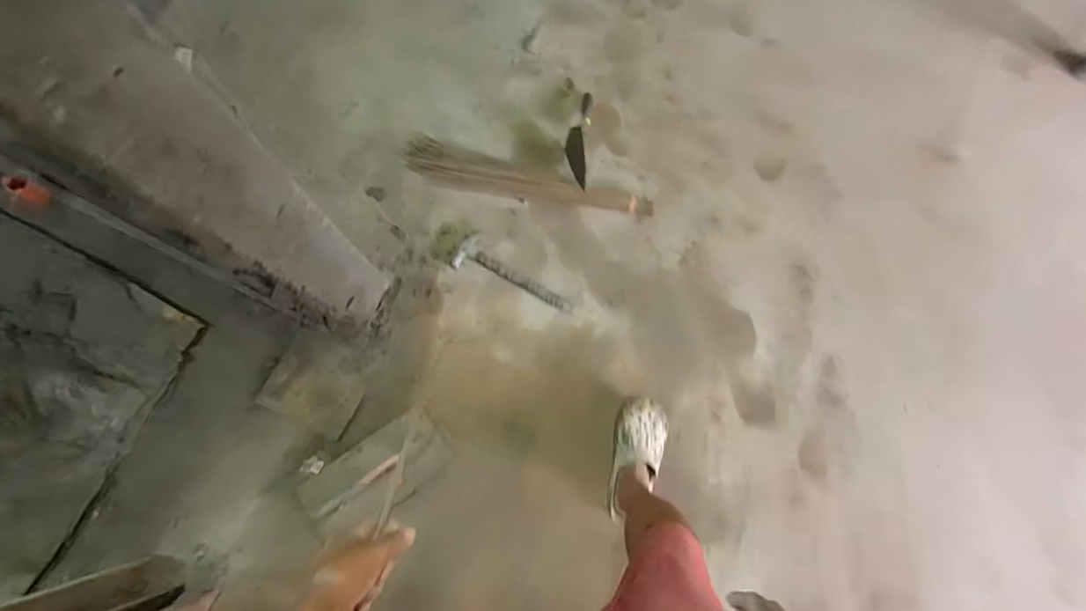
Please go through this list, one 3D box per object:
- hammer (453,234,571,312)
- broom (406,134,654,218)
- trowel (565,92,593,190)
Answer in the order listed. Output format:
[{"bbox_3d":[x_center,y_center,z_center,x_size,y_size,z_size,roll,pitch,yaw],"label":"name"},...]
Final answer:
[{"bbox_3d":[-0.072,-0.072,1.282,0.327,0.025,0.092,28,79,6],"label":"hammer"},{"bbox_3d":[-0.040,-0.342,1.345,0.680,0.079,0.129,12,75,2],"label":"broom"},{"bbox_3d":[0.098,-0.471,1.377,0.066,0.100,0.314,6,64,1],"label":"trowel"}]

